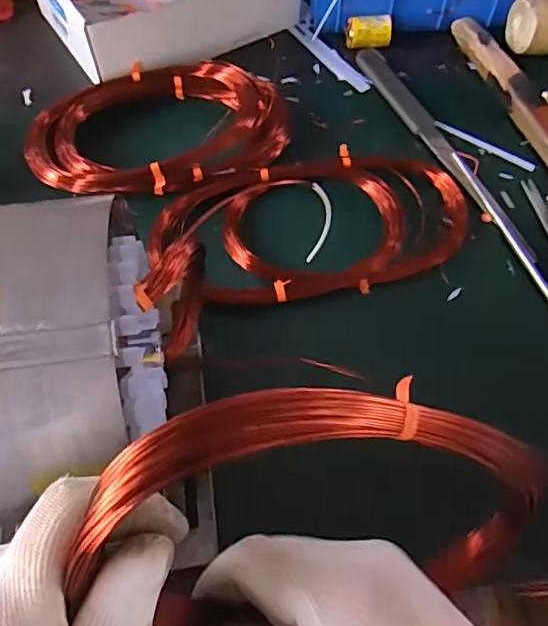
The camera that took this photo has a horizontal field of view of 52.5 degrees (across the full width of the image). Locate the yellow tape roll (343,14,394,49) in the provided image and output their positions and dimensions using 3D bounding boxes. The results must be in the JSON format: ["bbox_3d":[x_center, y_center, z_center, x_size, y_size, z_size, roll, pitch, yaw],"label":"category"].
[{"bbox_3d":[0.101,-0.299,0.589,0.048,0.027,0.022,7,62,3],"label":"yellow tape roll"}]

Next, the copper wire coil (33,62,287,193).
[{"bbox_3d":[-0.105,-0.175,0.500,0.223,0.032,0.150,-21,64,-12],"label":"copper wire coil"}]

